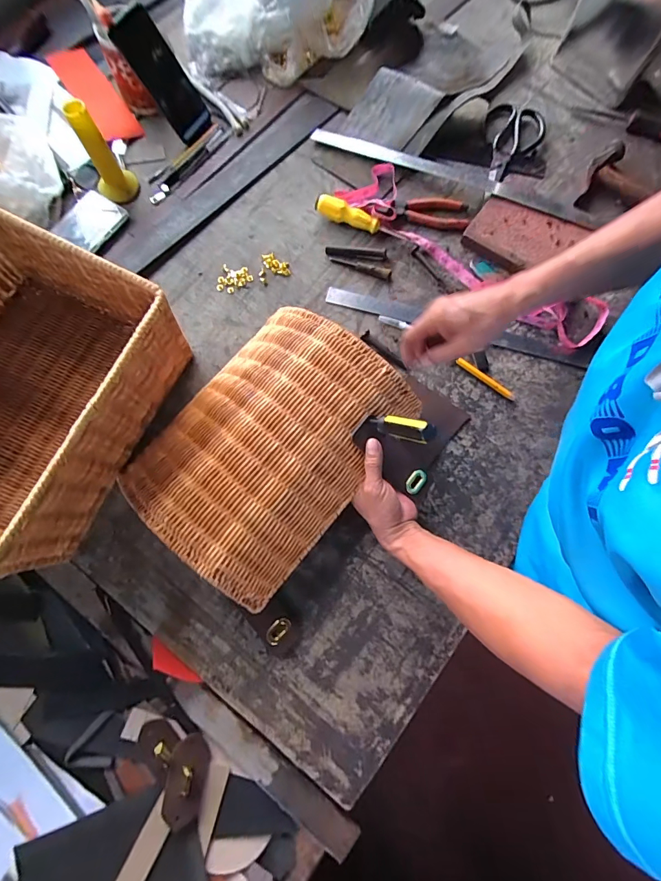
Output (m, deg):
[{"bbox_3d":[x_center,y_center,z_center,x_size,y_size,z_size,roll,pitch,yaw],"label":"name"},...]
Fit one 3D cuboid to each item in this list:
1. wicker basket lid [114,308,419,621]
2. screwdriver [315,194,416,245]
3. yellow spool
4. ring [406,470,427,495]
[{"bbox_3d":[-0.080,-0.007,0.489,0.255,0.077,0.321,40,79,7],"label":"wicker basket lid"},{"bbox_3d":[0.053,-0.339,0.597,0.158,0.026,0.023,23,77,4],"label":"screwdriver"},{"bbox_3d":[-0.329,-0.410,0.561,0.059,0.121,0.054,-31,79,-8],"label":"yellow spool"},{"bbox_3d":[0.106,0.052,0.488,0.019,0.007,0.032,30,78,6],"label":"ring"}]

